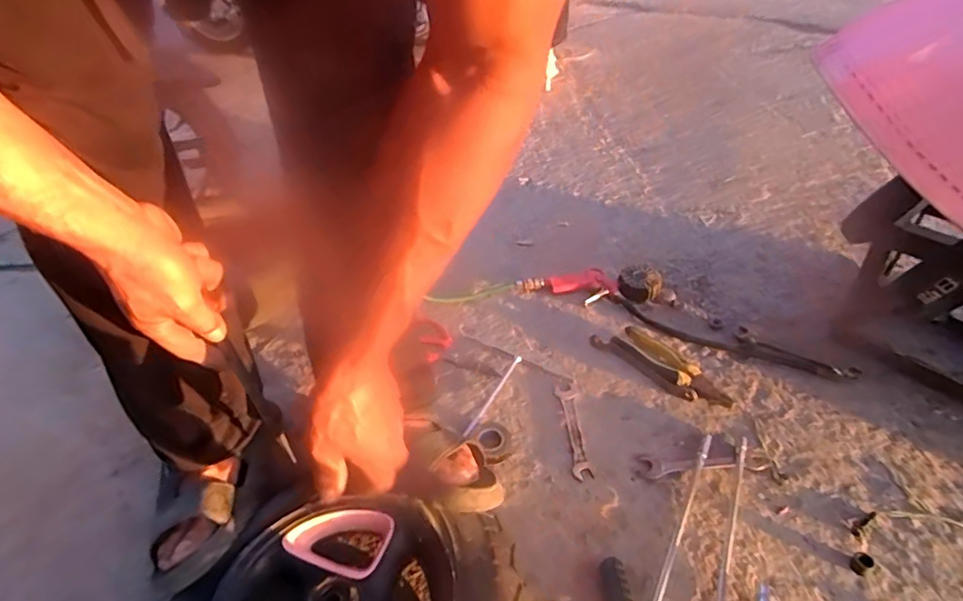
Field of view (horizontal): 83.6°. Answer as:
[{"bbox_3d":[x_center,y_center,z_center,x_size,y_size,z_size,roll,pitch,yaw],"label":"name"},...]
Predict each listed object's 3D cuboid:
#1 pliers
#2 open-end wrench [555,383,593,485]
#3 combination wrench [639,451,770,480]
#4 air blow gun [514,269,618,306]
[{"bbox_3d":[0.272,0.095,0.807,0.076,0.021,0.208,-28,44,-30],"label":"pliers"},{"bbox_3d":[0.124,0.173,0.725,0.029,0.012,0.154,-2,37,0],"label":"open-end wrench"},{"bbox_3d":[0.281,0.205,0.677,0.155,0.007,0.032,-1,38,1],"label":"combination wrench"},{"bbox_3d":[0.149,-0.024,0.961,0.170,0.028,0.063,-5,38,-3],"label":"air blow gun"}]

